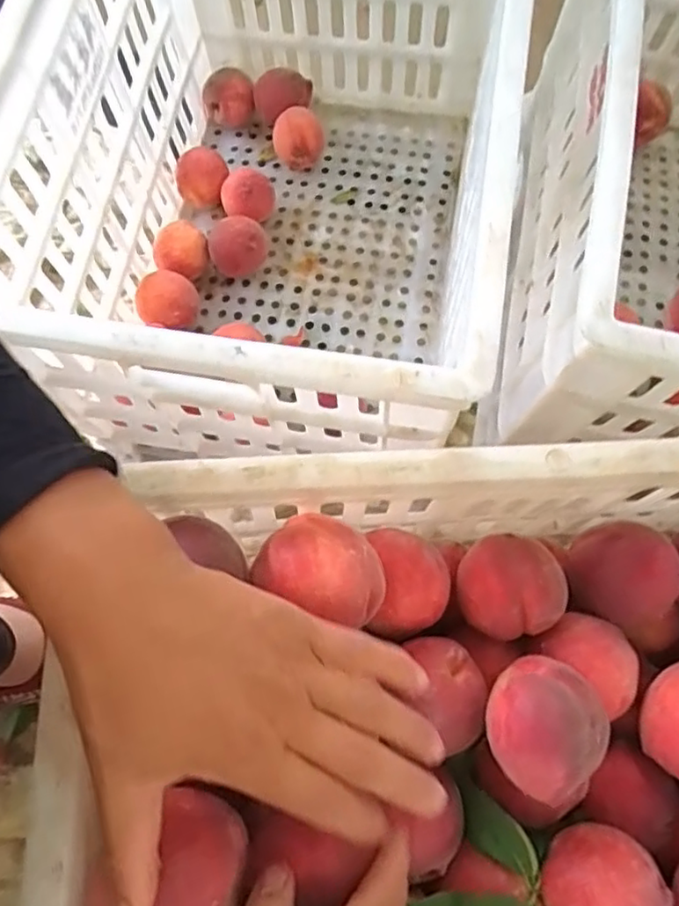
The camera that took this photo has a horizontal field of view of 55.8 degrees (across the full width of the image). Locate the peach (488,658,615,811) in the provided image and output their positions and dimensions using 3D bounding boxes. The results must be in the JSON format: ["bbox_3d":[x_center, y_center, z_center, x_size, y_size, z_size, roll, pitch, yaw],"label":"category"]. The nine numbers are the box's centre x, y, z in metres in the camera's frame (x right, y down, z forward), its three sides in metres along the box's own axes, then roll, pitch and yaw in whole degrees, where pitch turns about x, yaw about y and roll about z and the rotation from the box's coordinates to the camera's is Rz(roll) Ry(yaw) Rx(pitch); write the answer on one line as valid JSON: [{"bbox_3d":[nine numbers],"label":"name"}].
[{"bbox_3d":[0.112,0.149,0.350,0.068,0.059,0.073,-37,76,-14],"label":"peach"}]

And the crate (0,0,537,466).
[{"bbox_3d":[-0.054,-0.261,0.559,0.345,0.312,0.540,10,71,1],"label":"crate"}]

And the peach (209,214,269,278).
[{"bbox_3d":[-0.107,-0.214,0.676,0.060,0.061,0.053,-9,72,-5],"label":"peach"}]

